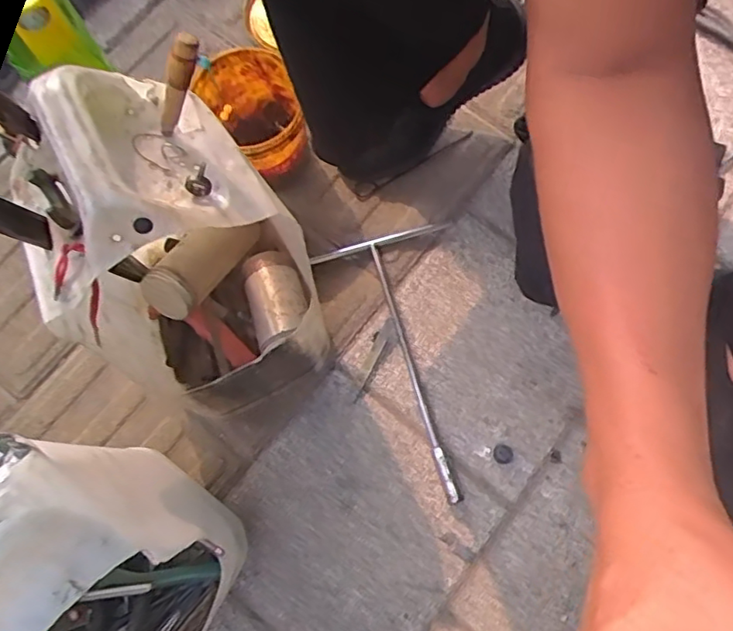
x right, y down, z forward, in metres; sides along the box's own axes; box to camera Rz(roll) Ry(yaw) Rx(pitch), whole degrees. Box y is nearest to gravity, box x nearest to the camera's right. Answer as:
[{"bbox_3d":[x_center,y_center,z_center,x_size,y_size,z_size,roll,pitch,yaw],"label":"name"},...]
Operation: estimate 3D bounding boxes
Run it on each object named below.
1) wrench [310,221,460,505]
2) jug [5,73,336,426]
[{"bbox_3d":[0.059,0.051,0.685,0.162,0.016,0.311,-16,75,-2],"label":"wrench"},{"bbox_3d":[-0.161,-0.028,0.547,0.196,0.352,0.204,-1,75,2],"label":"jug"}]

